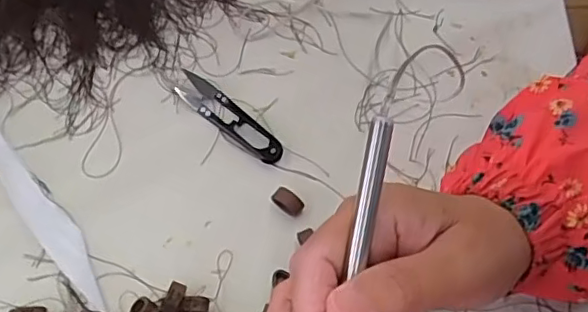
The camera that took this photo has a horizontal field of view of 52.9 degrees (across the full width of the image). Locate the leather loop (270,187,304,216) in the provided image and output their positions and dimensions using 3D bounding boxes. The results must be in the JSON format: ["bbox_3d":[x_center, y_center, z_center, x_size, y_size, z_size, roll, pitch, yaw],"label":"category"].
[{"bbox_3d":[-0.004,0.029,0.379,0.020,0.011,0.012,37,67,23],"label":"leather loop"}]

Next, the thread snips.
[{"bbox_3d":[-0.048,-0.028,0.424,0.100,0.008,0.023,39,67,23],"label":"thread snips"}]

